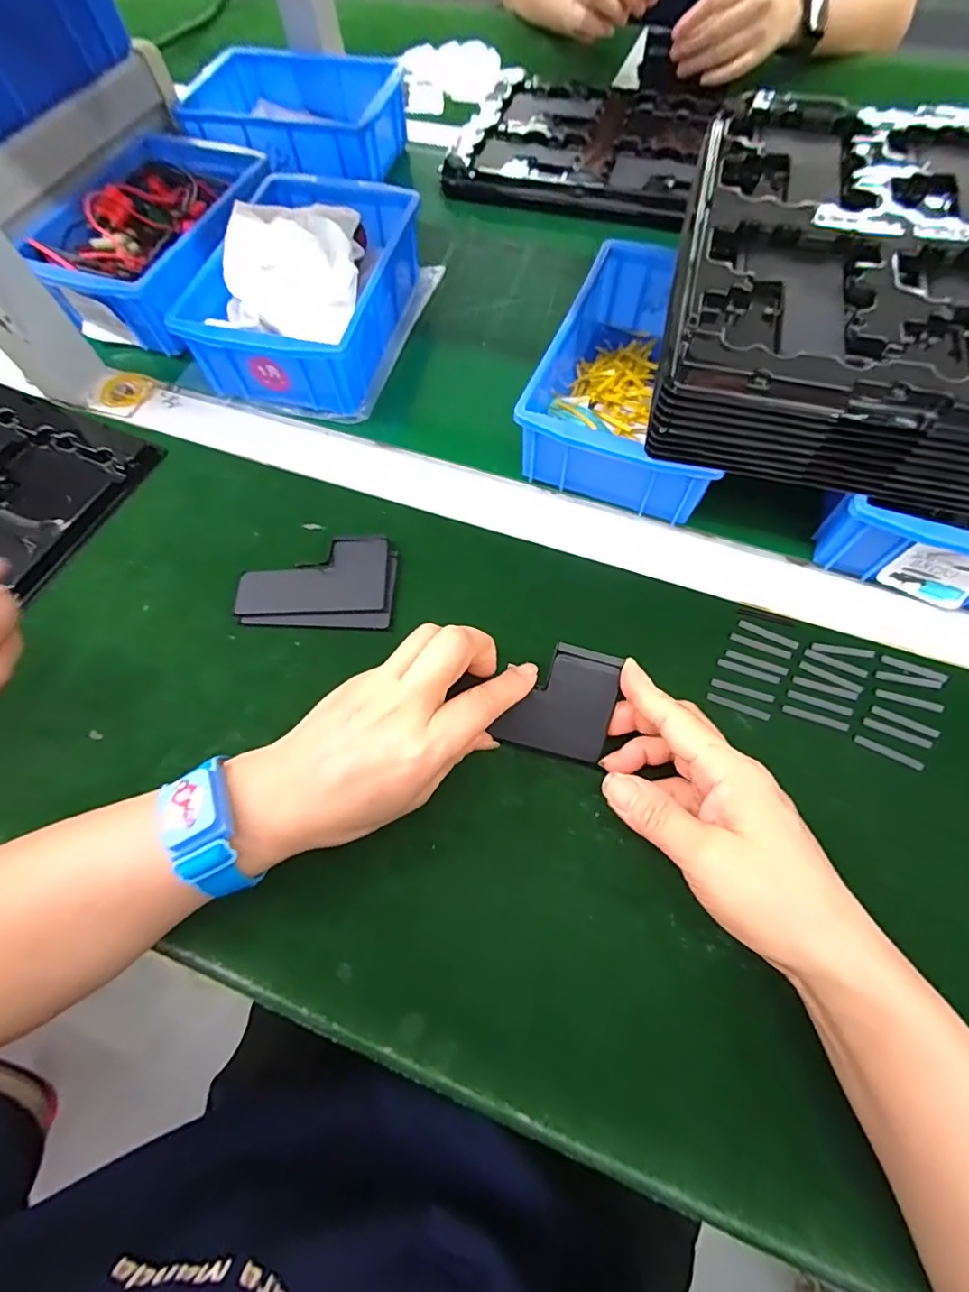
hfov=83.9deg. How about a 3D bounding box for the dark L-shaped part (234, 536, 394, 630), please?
[{"bbox_3d":[-0.108,-0.043,0.354,0.097,0.009,0.064,2,66,3],"label":"dark L-shaped part"}]

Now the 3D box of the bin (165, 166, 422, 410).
[{"bbox_3d":[-0.133,-0.291,0.420,0.129,0.072,0.204,10,67,7],"label":"bin"}]

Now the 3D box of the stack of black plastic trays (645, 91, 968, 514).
[{"bbox_3d":[0.231,-0.229,0.326,0.207,0.058,0.281,12,67,8],"label":"stack of black plastic trays"}]

